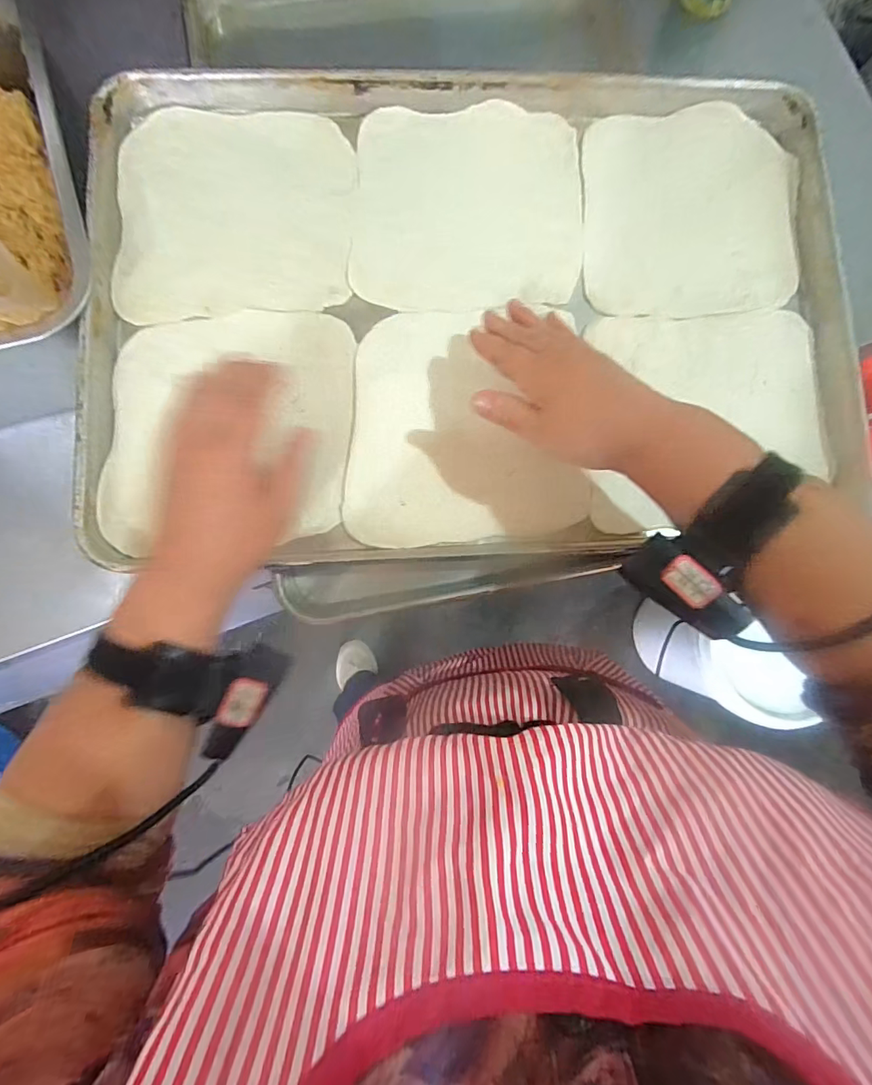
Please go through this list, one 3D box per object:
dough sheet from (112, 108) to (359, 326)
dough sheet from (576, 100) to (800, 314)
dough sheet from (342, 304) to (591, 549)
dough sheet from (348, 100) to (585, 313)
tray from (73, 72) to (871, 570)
[{"bbox_3d":[-0.164,-0.275,0.408,0.188,0.006,0.185,-4,83,-3],"label":"dough sheet"},{"bbox_3d":[0.221,-0.286,0.424,0.185,0.015,0.185,1,82,-3],"label":"dough sheet"},{"bbox_3d":[0.021,-0.096,0.402,0.186,0.018,0.188,-4,83,-3],"label":"dough sheet"},{"bbox_3d":[0.028,-0.285,0.417,0.192,0.007,0.180,-1,83,-3],"label":"dough sheet"},{"bbox_3d":[0.034,-0.189,0.399,0.594,0.031,0.398,-2,83,-3],"label":"tray"}]

